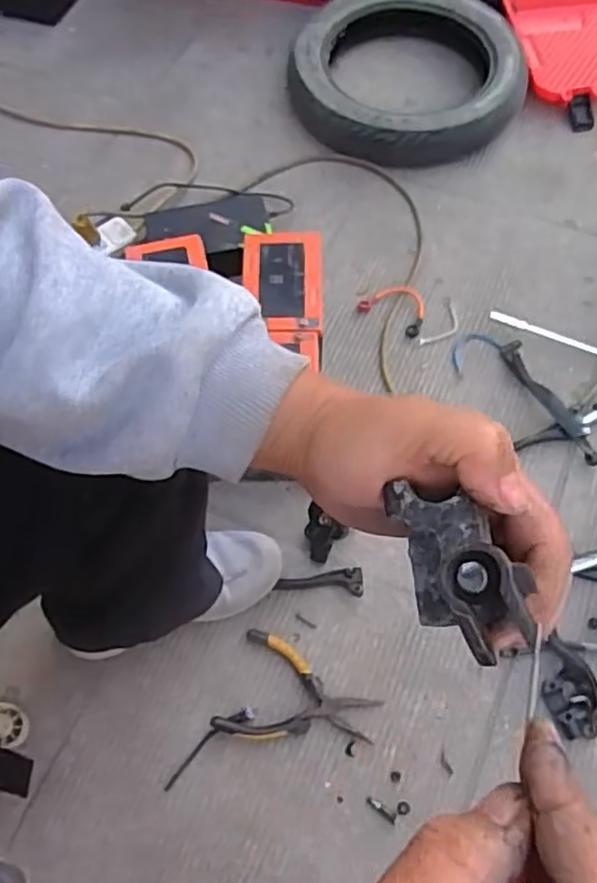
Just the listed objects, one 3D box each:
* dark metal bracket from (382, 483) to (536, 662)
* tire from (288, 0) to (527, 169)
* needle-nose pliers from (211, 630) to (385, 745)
[{"bbox_3d":[0.056,0.043,0.246,0.030,0.033,0.066,-20,66,-7],"label":"dark metal bracket"},{"bbox_3d":[0.166,-0.578,1.083,0.354,0.084,0.336,2,65,3],"label":"tire"},{"bbox_3d":[0.001,0.272,0.714,0.152,0.013,0.105,21,68,11],"label":"needle-nose pliers"}]

